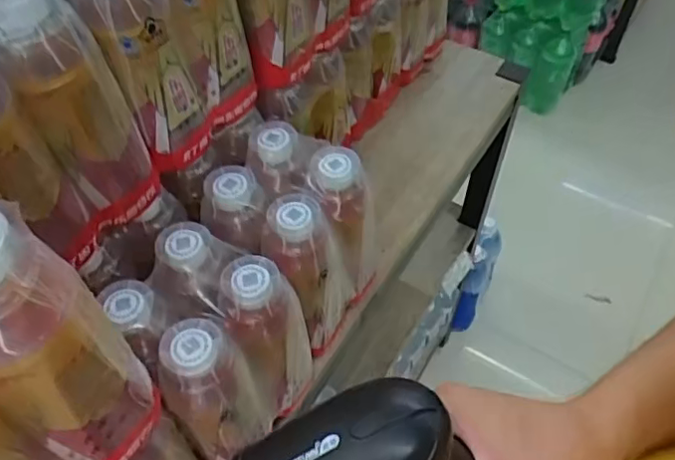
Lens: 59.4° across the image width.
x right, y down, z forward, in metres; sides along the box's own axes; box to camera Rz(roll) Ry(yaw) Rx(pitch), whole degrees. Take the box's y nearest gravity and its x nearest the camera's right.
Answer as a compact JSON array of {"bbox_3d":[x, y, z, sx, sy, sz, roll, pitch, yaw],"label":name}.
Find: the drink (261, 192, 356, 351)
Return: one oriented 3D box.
[{"bbox_3d":[-0.029,0.037,0.537,0.059,0.159,0.064,32,59,24],"label":"drink"}]

